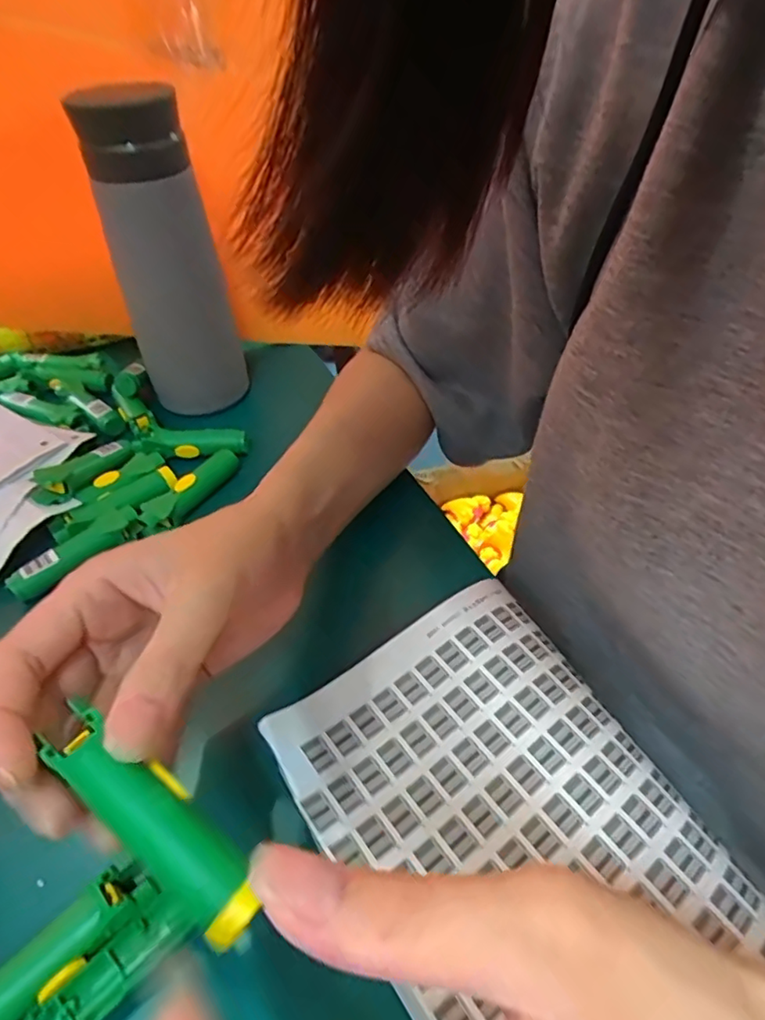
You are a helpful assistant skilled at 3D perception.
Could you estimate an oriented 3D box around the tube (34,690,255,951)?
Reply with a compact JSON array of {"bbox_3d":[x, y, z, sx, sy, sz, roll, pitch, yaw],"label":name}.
[{"bbox_3d":[-0.064,0.085,0.163,0.073,0.016,0.019,40,57,10],"label":"tube"}]

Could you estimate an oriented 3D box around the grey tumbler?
[{"bbox_3d":[-0.147,-0.165,0.398,0.070,0.196,0.057,-16,46,-12],"label":"grey tumbler"}]

